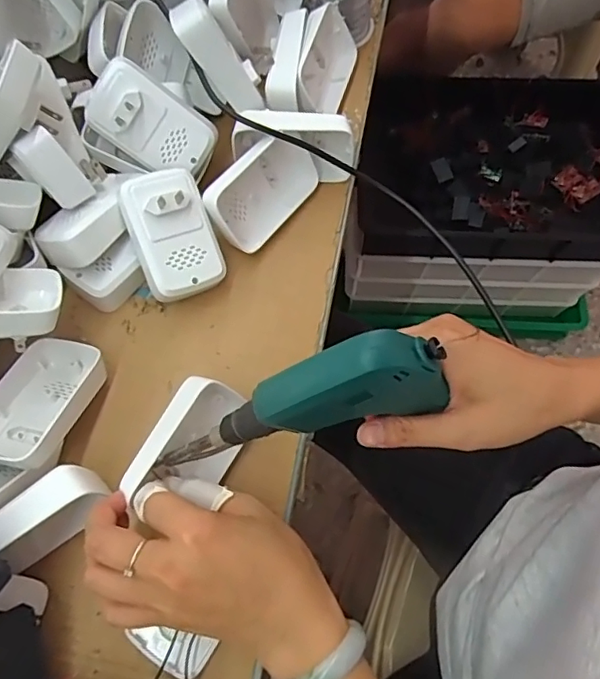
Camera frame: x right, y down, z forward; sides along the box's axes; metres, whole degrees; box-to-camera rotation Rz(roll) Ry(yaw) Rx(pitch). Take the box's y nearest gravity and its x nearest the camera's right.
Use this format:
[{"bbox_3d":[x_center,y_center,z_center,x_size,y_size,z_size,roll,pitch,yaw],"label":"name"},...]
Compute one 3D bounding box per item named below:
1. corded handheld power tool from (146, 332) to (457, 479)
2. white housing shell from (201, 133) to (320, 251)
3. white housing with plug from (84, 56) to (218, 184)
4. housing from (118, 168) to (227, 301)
[{"bbox_3d":[-0.012,0.039,0.302,0.177,0.041,0.033,-23,69,25],"label":"corded handheld power tool"},{"bbox_3d":[-0.029,-0.120,0.429,0.097,0.026,0.061,-49,113,-15],"label":"white housing shell"},{"bbox_3d":[-0.113,-0.165,0.412,0.090,0.025,0.058,29,109,-21],"label":"white housing with plug"},{"bbox_3d":[-0.094,-0.078,0.397,0.059,0.024,0.090,-24,100,-22],"label":"housing"}]

